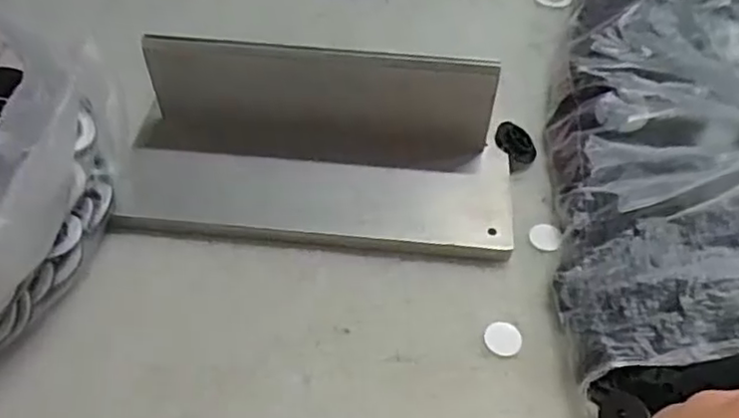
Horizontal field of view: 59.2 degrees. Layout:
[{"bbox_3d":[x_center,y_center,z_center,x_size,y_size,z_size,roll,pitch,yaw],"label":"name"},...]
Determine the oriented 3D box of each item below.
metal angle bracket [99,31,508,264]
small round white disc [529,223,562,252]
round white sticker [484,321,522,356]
[{"bbox_3d":[-0.025,-0.030,0.319,0.190,0.058,0.080,5,51,4],"label":"metal angle bracket"},{"bbox_3d":[0.087,0.013,0.322,0.015,0.004,0.017,12,52,9],"label":"small round white disc"},{"bbox_3d":[0.059,0.057,0.286,0.016,0.004,0.016,3,59,-5],"label":"round white sticker"}]

